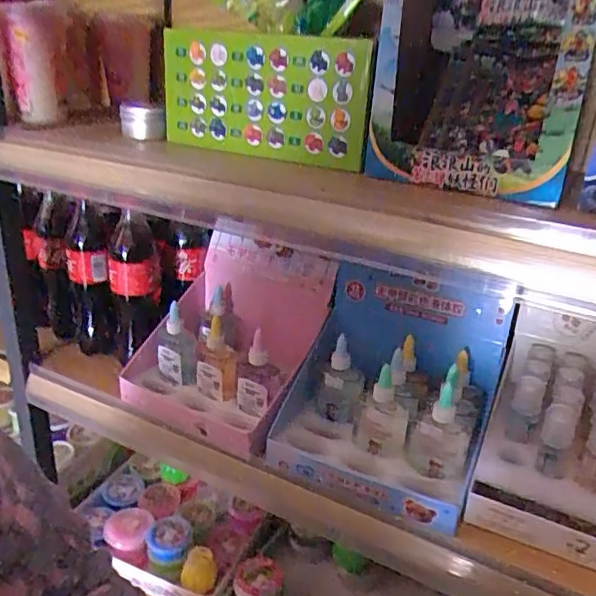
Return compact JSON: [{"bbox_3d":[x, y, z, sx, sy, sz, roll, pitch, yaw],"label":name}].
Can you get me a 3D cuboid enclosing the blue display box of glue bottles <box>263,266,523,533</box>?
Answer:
[{"bbox_3d":[0.090,0.081,0.569,0.195,0.167,0.156,14,26,22],"label":"blue display box of glue bottles"}]

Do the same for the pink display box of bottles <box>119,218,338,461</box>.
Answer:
[{"bbox_3d":[-0.081,0.042,0.667,0.209,0.150,0.178,18,28,29],"label":"pink display box of bottles"}]

